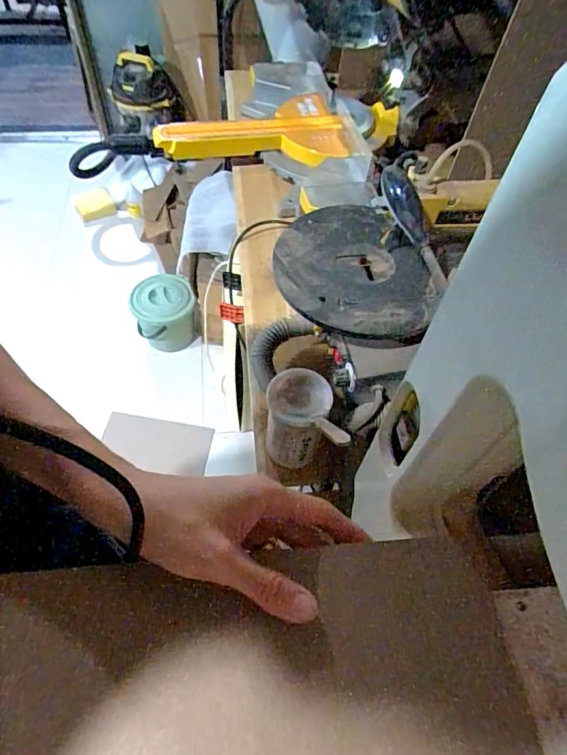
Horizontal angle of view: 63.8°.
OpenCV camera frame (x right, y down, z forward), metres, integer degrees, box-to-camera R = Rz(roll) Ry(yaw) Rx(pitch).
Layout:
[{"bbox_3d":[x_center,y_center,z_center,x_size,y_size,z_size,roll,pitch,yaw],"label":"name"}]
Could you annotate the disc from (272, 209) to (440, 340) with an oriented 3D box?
[{"bbox_3d":[0.089,-0.141,0.591,0.190,0.026,0.219,-5,57,-7],"label":"disc"}]

